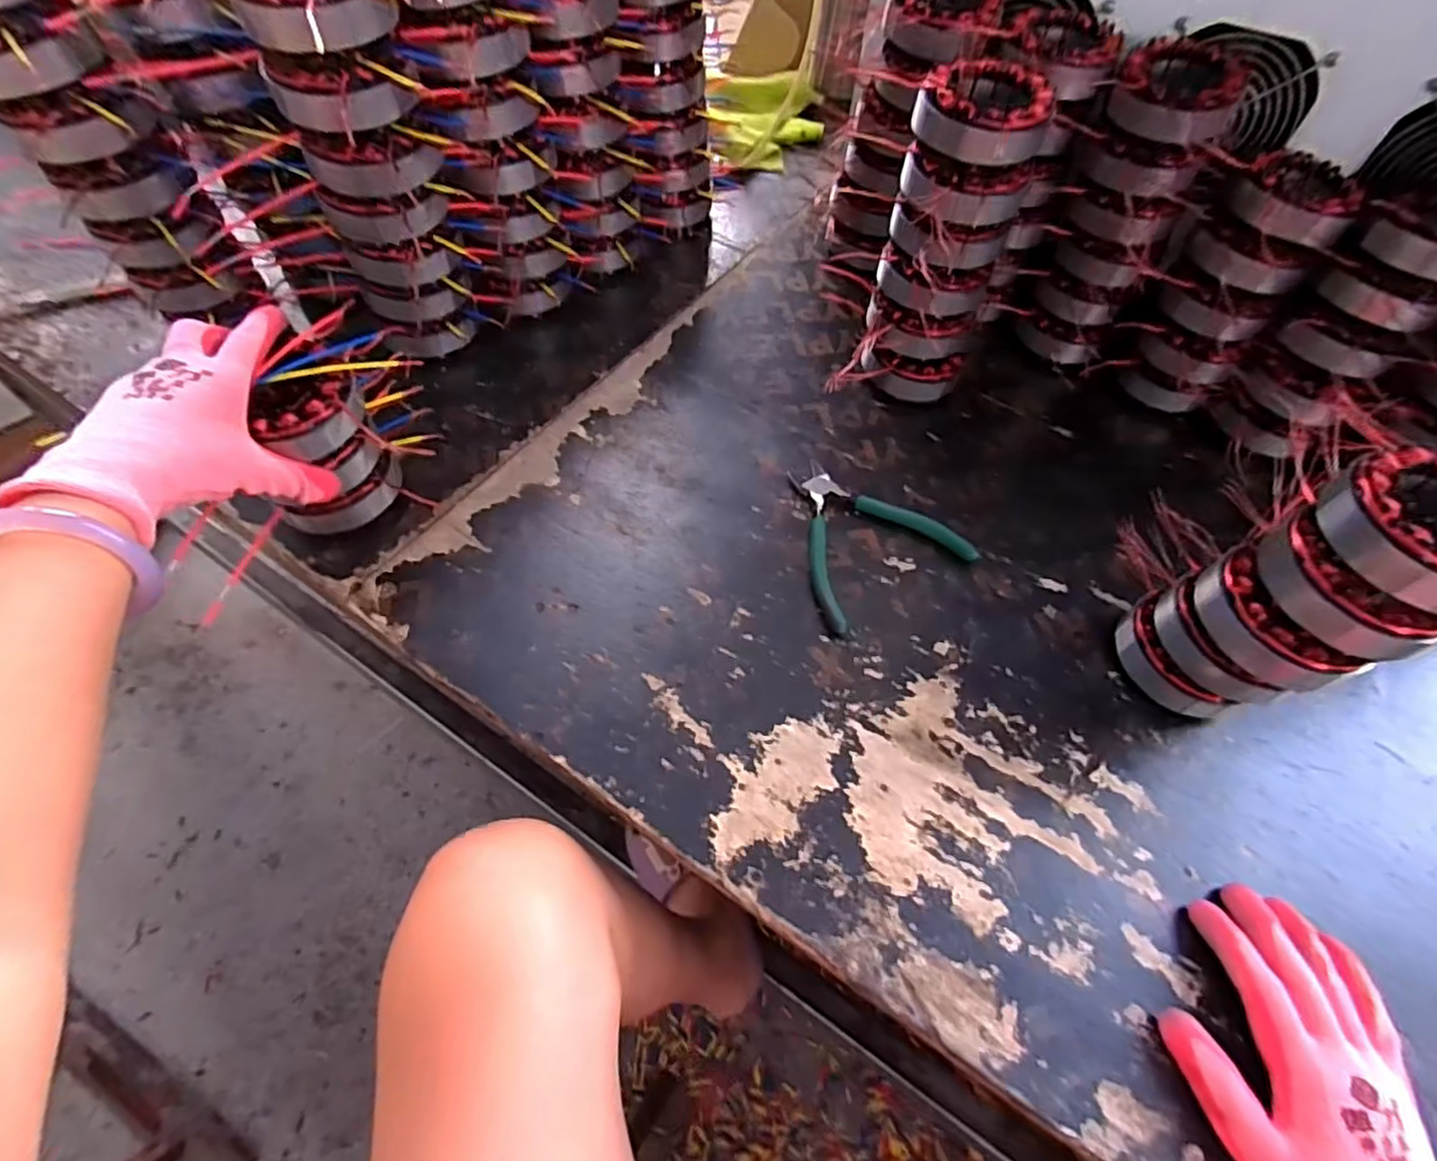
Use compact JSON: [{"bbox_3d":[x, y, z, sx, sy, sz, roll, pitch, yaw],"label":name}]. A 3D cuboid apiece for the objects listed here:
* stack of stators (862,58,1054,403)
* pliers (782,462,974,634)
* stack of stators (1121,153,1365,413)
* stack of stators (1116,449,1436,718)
[{"bbox_3d":[0.173,-0.252,0.526,0.092,0.216,0.105,18,59,8],"label":"stack of stators"},{"bbox_3d":[0.105,-0.040,0.523,0.136,0.012,0.134,-29,64,-19],"label":"pliers"},{"bbox_3d":[0.406,-0.229,0.546,0.087,0.195,0.085,28,40,14],"label":"stack of stators"},{"bbox_3d":[0.337,0.015,0.399,0.102,0.184,0.100,-21,62,-15],"label":"stack of stators"}]

